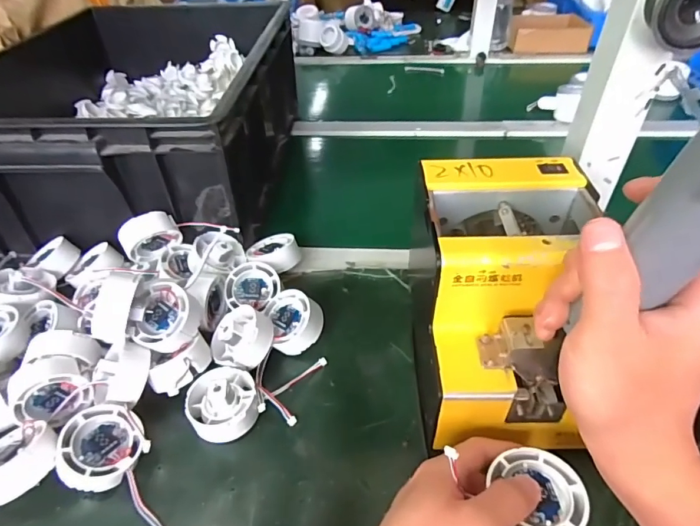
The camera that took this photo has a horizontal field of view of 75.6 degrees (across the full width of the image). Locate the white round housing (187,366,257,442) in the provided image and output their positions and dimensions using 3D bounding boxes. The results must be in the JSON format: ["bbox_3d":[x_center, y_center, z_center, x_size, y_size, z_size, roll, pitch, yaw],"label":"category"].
[{"bbox_3d":[-0.102,0.109,0.360,0.052,0.030,0.060,-14,43,-13],"label":"white round housing"}]

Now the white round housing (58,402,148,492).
[{"bbox_3d":[-0.179,0.131,0.326,0.052,0.027,0.055,-4,54,-40],"label":"white round housing"}]

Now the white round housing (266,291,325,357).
[{"bbox_3d":[-0.052,0.055,0.414,0.051,0.025,0.054,9,68,38],"label":"white round housing"}]

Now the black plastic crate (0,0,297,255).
[{"bbox_3d":[-0.291,-0.211,0.614,0.378,0.161,0.469,1,42,2],"label":"black plastic crate"}]

